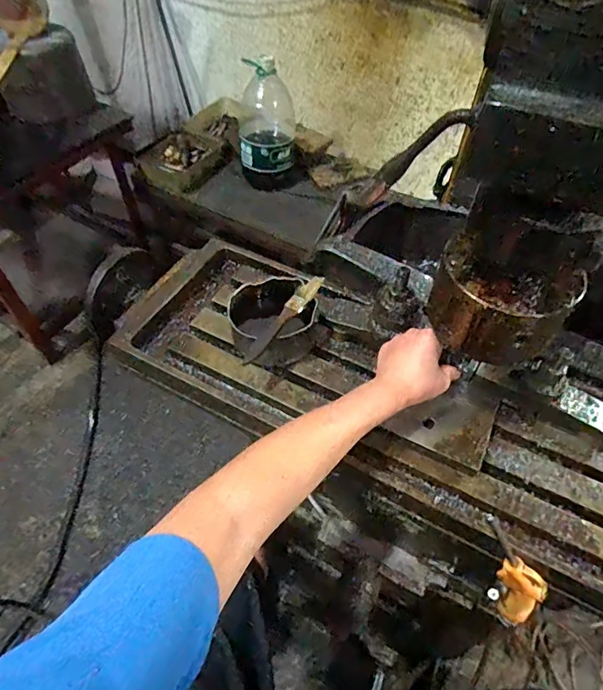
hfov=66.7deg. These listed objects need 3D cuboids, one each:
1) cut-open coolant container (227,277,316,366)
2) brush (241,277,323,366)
[{"bbox_3d":[-0.035,-0.031,0.576,0.107,0.060,0.102,-20,56,-16],"label":"cut-open coolant container"},{"bbox_3d":[-0.018,-0.033,0.541,0.019,0.015,0.148,28,57,17],"label":"brush"}]

